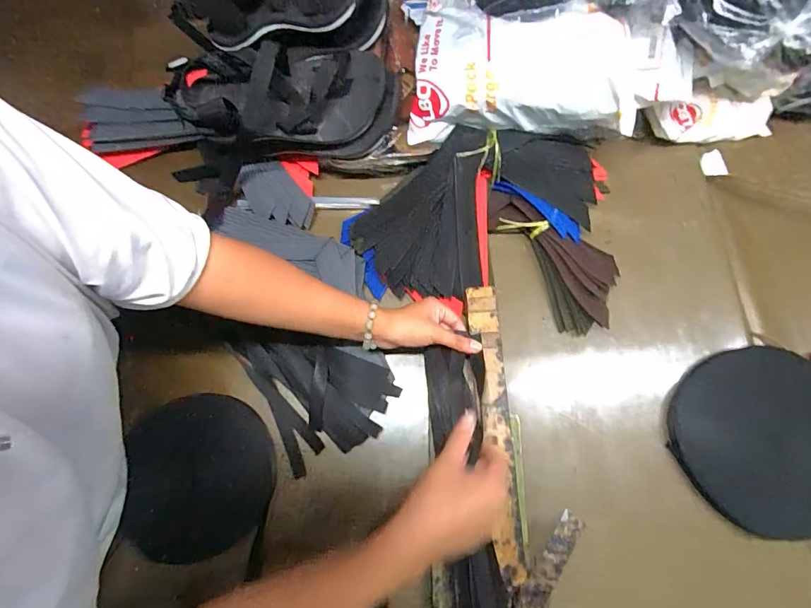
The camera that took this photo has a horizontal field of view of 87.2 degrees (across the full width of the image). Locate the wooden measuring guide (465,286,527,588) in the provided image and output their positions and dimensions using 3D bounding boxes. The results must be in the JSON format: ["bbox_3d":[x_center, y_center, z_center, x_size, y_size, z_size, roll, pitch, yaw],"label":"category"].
[{"bbox_3d":[0.102,0.135,0.485,0.034,0.011,0.317,-4,74,0],"label":"wooden measuring guide"}]

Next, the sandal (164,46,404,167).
[{"bbox_3d":[-0.139,-0.240,0.535,0.252,0.115,0.087,0,73,1],"label":"sandal"}]

